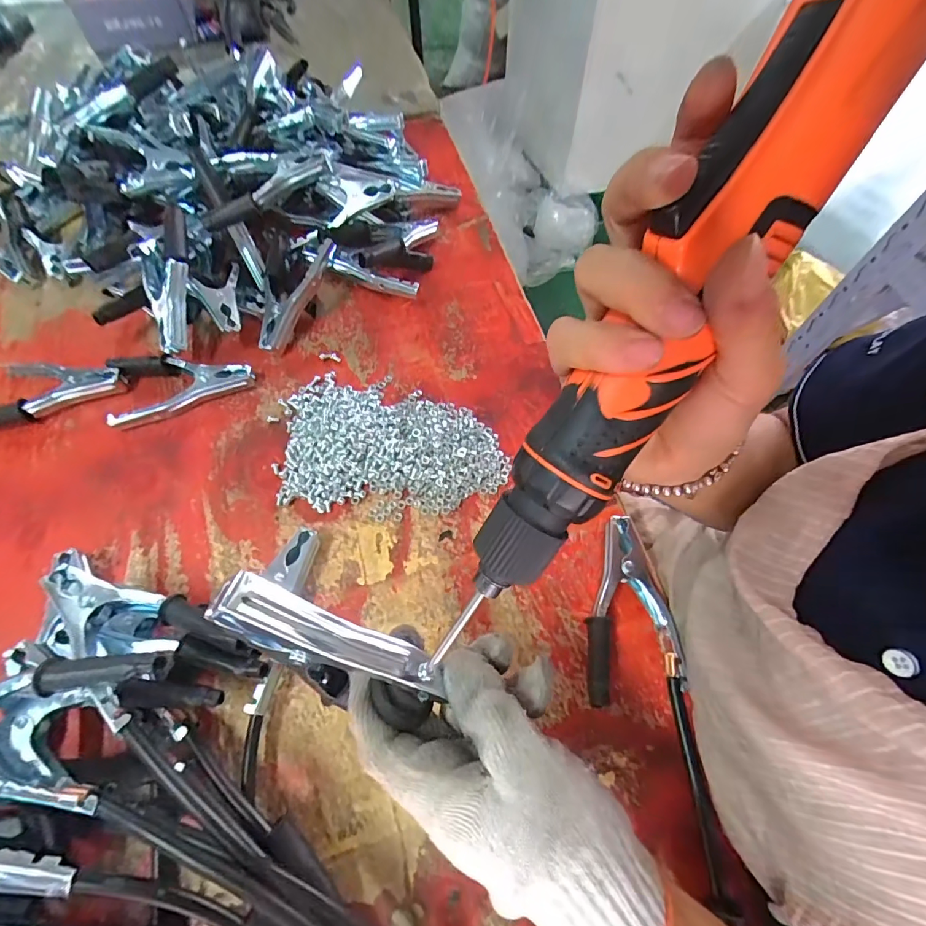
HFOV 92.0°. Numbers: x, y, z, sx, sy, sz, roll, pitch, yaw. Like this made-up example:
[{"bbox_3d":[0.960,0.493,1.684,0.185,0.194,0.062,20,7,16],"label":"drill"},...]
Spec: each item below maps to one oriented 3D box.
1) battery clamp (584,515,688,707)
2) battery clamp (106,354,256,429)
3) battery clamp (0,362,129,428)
[{"bbox_3d":[0.127,0.113,0.356,0.074,0.031,0.132,-3,64,-1],"label":"battery clamp"},{"bbox_3d":[-0.285,-0.084,0.455,0.135,0.026,0.071,-15,65,-6],"label":"battery clamp"},{"bbox_3d":[-0.422,-0.081,0.456,0.141,0.024,0.072,-16,65,-7],"label":"battery clamp"}]

